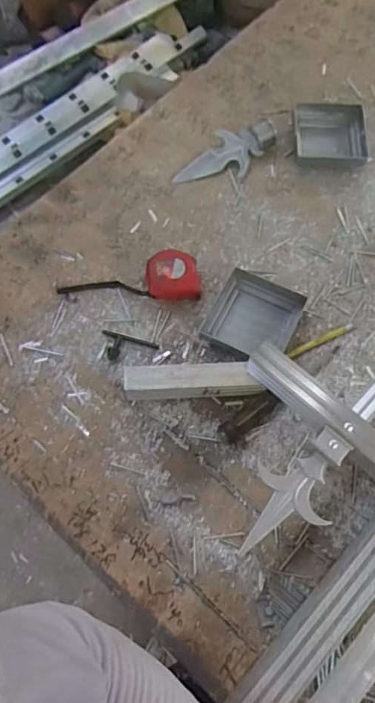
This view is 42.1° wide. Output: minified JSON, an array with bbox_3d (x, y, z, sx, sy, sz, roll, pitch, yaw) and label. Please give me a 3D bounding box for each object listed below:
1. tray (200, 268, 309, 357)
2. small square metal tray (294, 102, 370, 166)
[{"bbox_3d":[0.086,-0.046,0.614,0.103,0.022,0.102,22,67,10],"label":"tray"},{"bbox_3d":[0.207,-0.317,0.708,0.103,0.028,0.097,3,65,2],"label":"small square metal tray"}]

